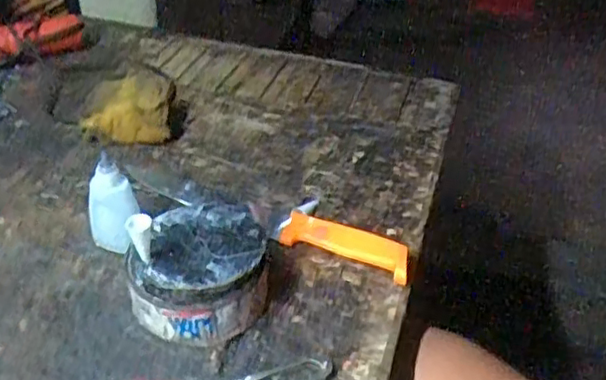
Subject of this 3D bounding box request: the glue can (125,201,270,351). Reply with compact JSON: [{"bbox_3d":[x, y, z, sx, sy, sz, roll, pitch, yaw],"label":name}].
[{"bbox_3d":[-0.071,0.059,0.475,0.089,0.064,0.095,1,38,-1],"label":"glue can"}]

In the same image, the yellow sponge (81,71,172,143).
[{"bbox_3d":[-0.180,-0.084,0.661,0.090,0.049,0.070,1,38,-1],"label":"yellow sponge"}]

